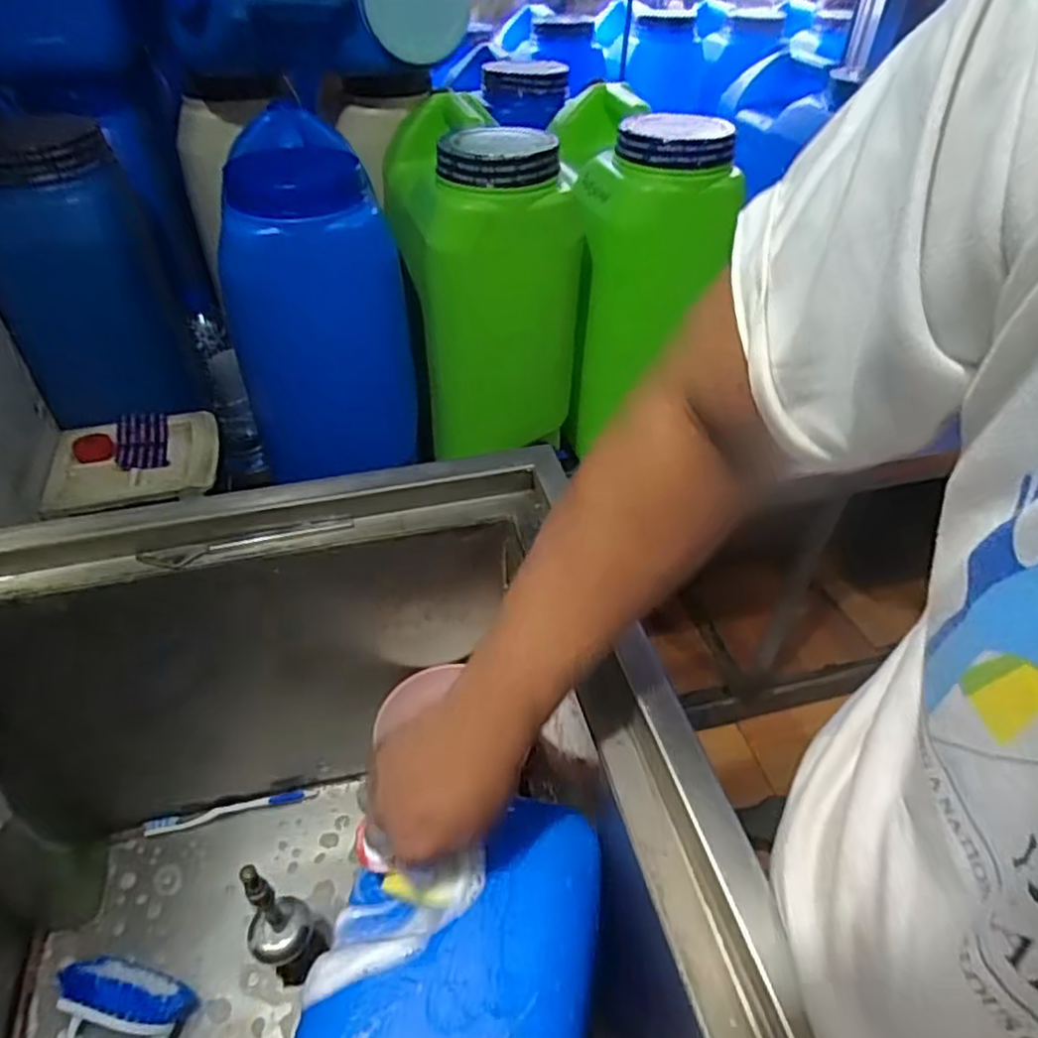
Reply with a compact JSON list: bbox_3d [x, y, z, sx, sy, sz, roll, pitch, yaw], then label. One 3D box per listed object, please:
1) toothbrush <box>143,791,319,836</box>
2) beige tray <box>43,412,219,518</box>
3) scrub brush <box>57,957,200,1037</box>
[{"bbox_3d":[-0.328,0.335,0.799,0.187,0.010,0.015,-8,44,-10],"label":"toothbrush"},{"bbox_3d":[-0.417,-0.067,0.761,0.163,0.021,0.157,-7,44,-10],"label":"beige tray"},{"bbox_3d":[-0.366,0.457,0.644,0.124,0.059,0.077,12,44,11],"label":"scrub brush"}]

